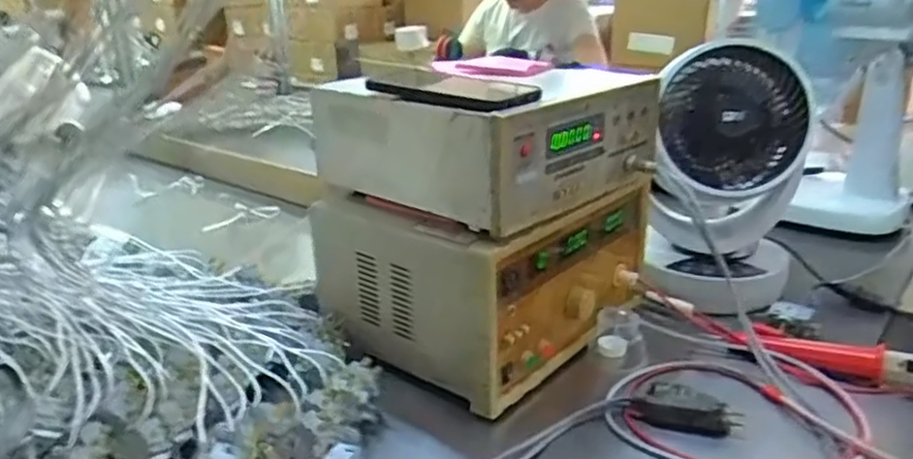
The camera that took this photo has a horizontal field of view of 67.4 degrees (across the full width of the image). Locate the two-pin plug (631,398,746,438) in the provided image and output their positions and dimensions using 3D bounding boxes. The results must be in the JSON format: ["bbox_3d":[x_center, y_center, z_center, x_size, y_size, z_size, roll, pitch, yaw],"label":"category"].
[{"bbox_3d":[0.214,0.175,0.638,0.100,0.021,0.020,4,21,11],"label":"two-pin plug"}]

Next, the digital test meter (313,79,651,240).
[{"bbox_3d":[0.034,-0.100,0.739,0.248,0.127,0.281,18,27,38],"label":"digital test meter"}]

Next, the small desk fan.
[{"bbox_3d":[0.335,-0.069,0.857,0.167,0.288,0.181,8,22,20],"label":"small desk fan"}]

